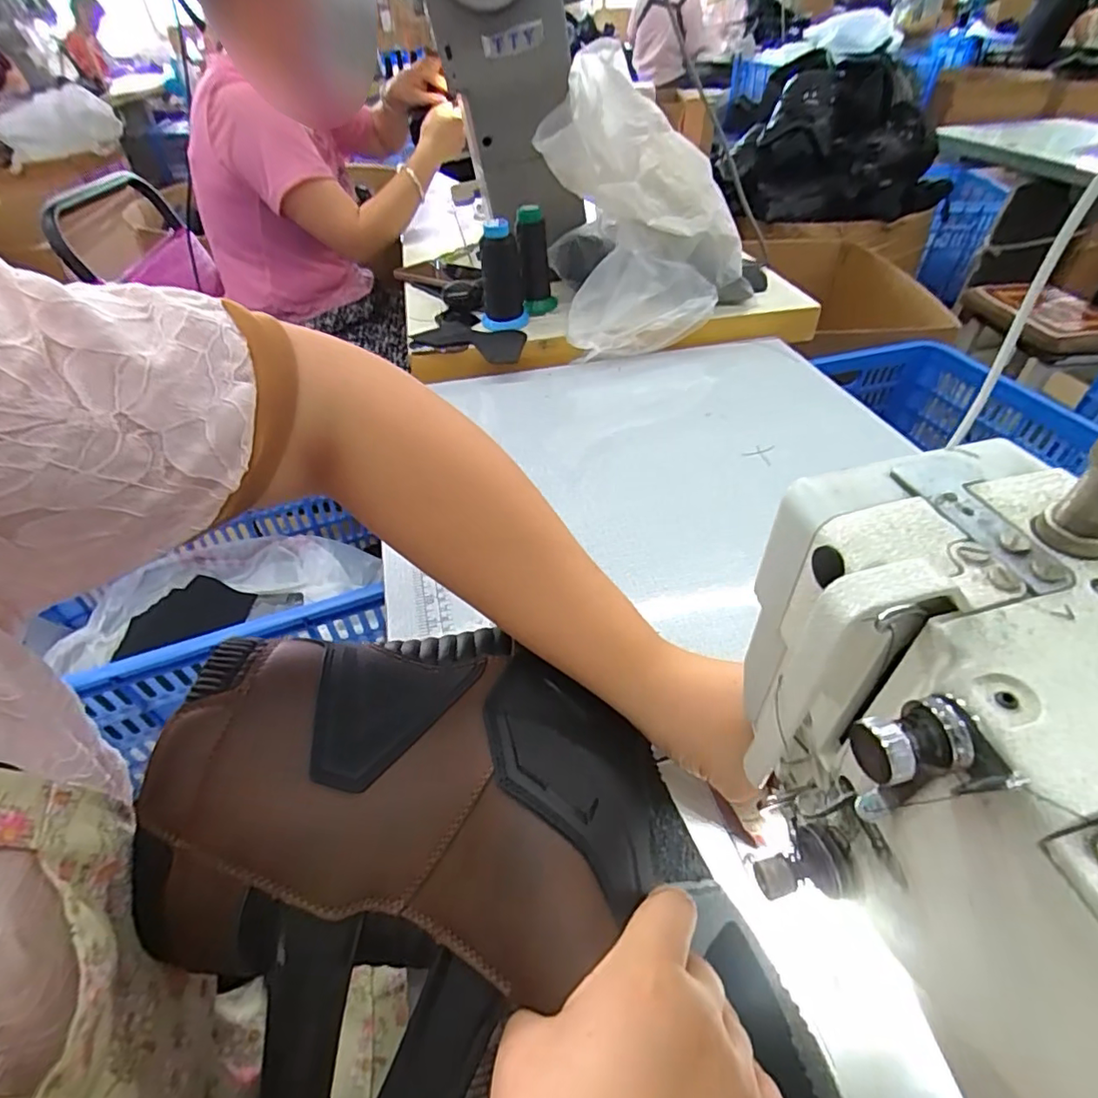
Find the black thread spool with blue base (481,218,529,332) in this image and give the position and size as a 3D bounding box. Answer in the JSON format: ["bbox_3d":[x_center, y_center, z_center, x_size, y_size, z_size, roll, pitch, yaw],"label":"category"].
[{"bbox_3d":[-0.060,-0.349,0.711,0.057,0.114,0.063,-5,44,-2],"label":"black thread spool with blue base"}]

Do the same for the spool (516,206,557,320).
[{"bbox_3d":[-0.016,-0.367,0.729,0.044,0.119,0.043,-1,44,1],"label":"spool"}]

